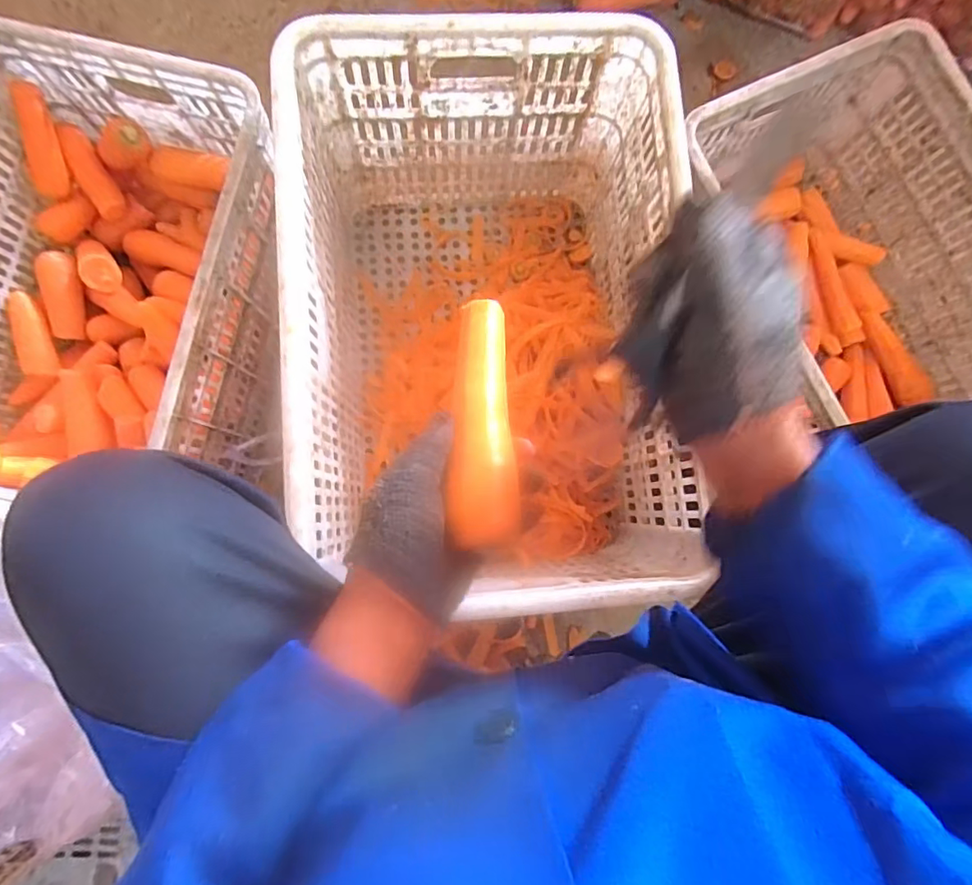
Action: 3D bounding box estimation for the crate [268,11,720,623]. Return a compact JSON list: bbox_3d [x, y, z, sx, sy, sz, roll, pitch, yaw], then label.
[{"bbox_3d":[-0.001,-0.126,0.673,0.404,0.331,0.592,-4,85,-3],"label":"crate"}]

